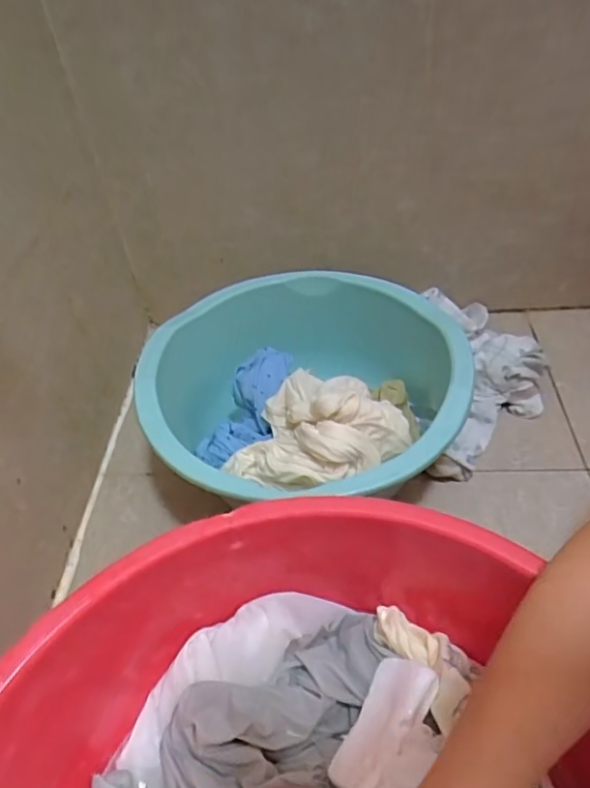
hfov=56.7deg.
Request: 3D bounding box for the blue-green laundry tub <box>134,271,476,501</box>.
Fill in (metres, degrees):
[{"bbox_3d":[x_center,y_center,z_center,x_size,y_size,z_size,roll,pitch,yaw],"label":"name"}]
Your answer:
[{"bbox_3d":[0.009,0.009,0.663,0.353,0.157,0.335,-4,45,4],"label":"blue-green laundry tub"}]

